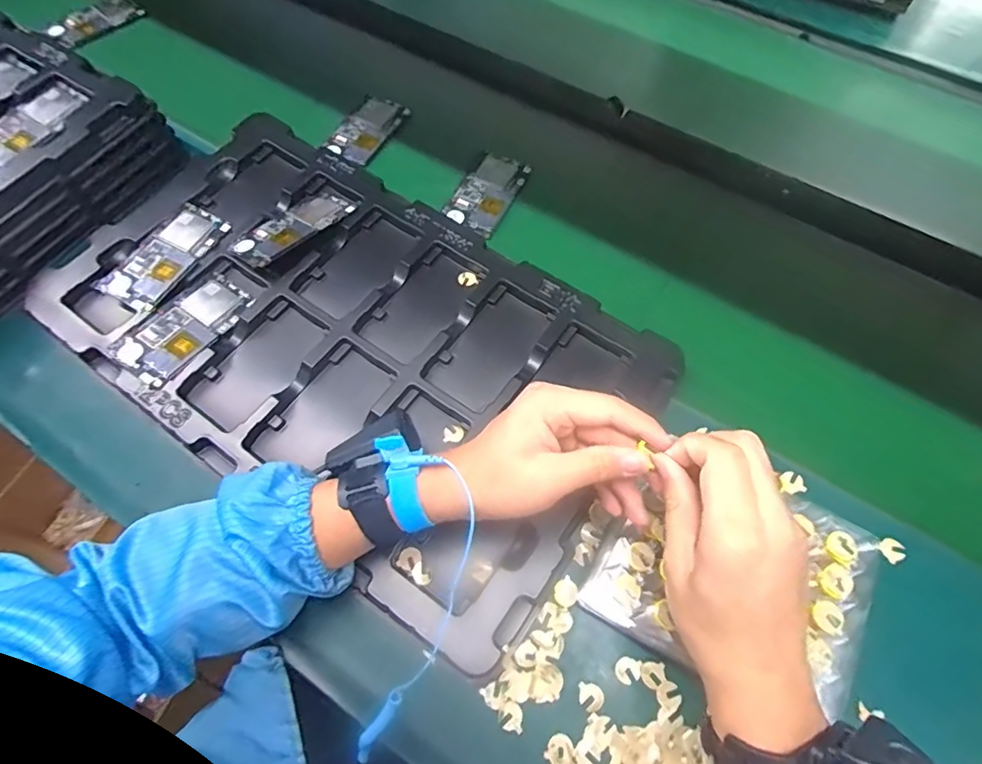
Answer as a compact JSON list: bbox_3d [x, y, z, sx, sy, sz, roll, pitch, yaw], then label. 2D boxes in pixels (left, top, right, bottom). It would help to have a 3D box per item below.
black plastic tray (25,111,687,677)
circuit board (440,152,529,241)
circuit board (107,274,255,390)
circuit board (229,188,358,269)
[{"bbox_3d":[-0.135,-0.042,0.506,0.548,0.051,0.323,34,67,15],"label":"black plastic tray"},{"bbox_3d":[-0.005,-0.217,0.592,0.064,0.010,0.122,26,65,11],"label":"circuit board"},{"bbox_3d":[-0.289,-0.052,0.492,0.066,0.009,0.121,34,67,14],"label":"circuit board"},{"bbox_3d":[-0.208,-0.164,0.543,0.069,0.007,0.124,34,62,31],"label":"circuit board"}]

